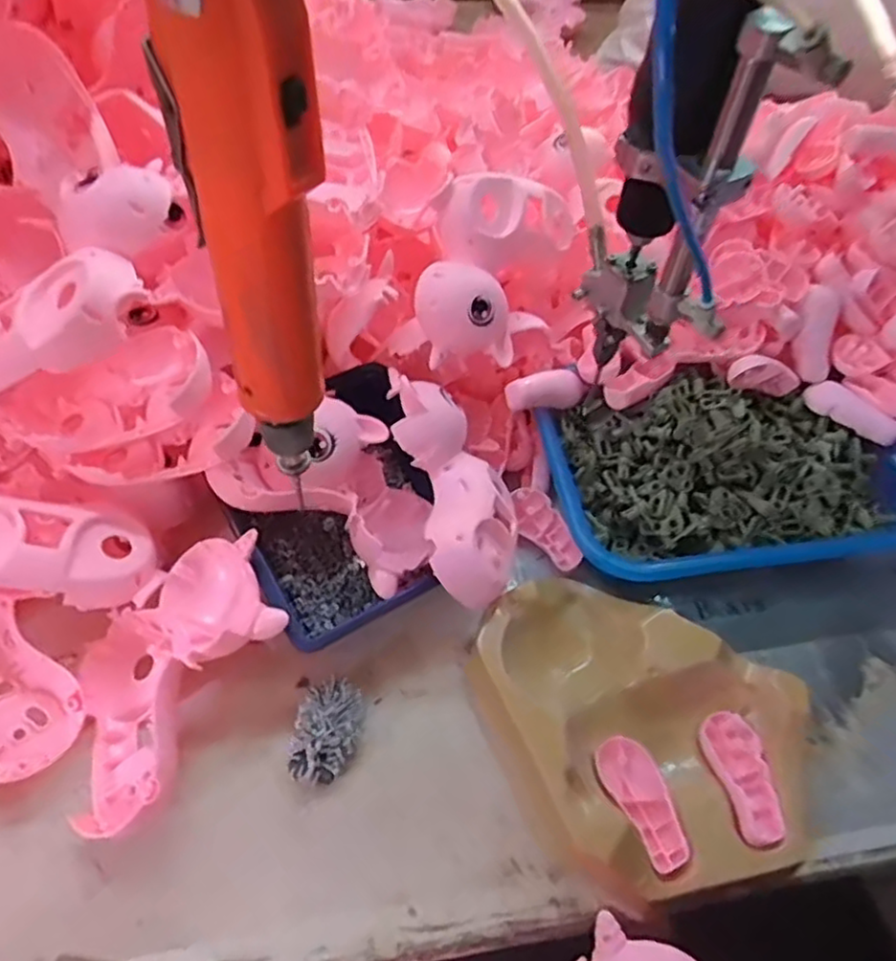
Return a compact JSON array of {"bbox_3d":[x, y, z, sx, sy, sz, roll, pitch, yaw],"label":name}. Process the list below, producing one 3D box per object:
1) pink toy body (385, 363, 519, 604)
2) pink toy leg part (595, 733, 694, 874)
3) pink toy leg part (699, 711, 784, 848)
[{"bbox_3d":[0.012,0.004,0.423,0.073,0.051,0.145,-12,68,-14],"label":"pink toy body"},{"bbox_3d":[0.107,0.171,0.369,0.029,0.015,0.066,-23,59,-20],"label":"pink toy leg part"},{"bbox_3d":[0.164,0.162,0.378,0.033,0.010,0.069,-5,54,-9],"label":"pink toy leg part"}]

